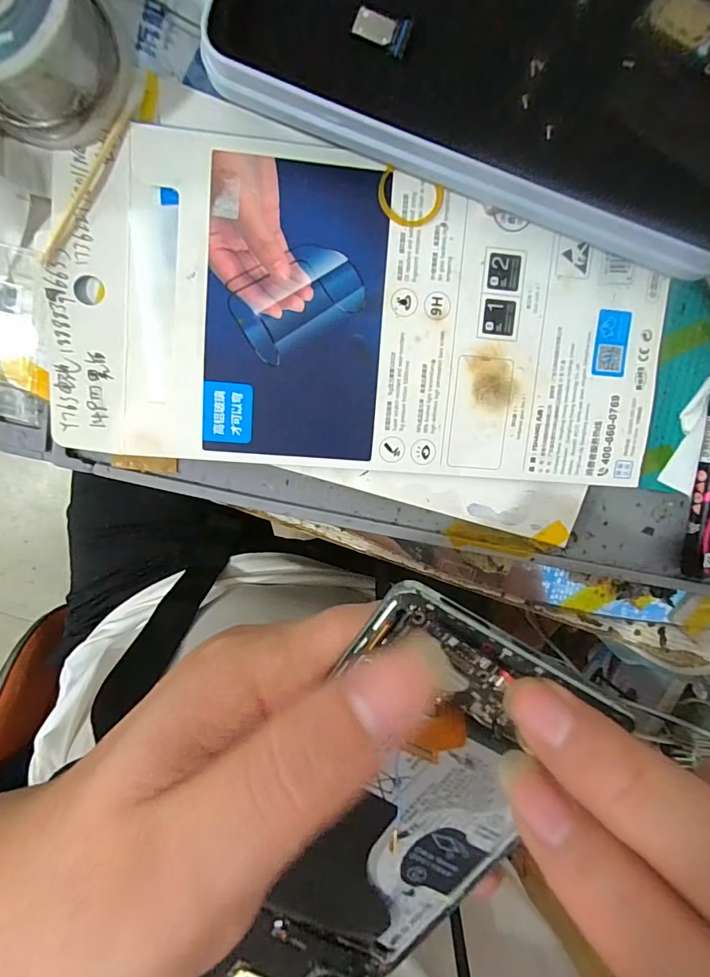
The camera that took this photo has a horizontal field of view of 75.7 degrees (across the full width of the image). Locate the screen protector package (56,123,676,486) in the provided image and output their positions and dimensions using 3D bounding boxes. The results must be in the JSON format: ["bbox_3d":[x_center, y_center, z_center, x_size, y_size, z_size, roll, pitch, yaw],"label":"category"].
[{"bbox_3d":[0.008,-0.063,0.173,0.220,0.008,0.110,3,97,-7],"label":"screen protector package"}]

